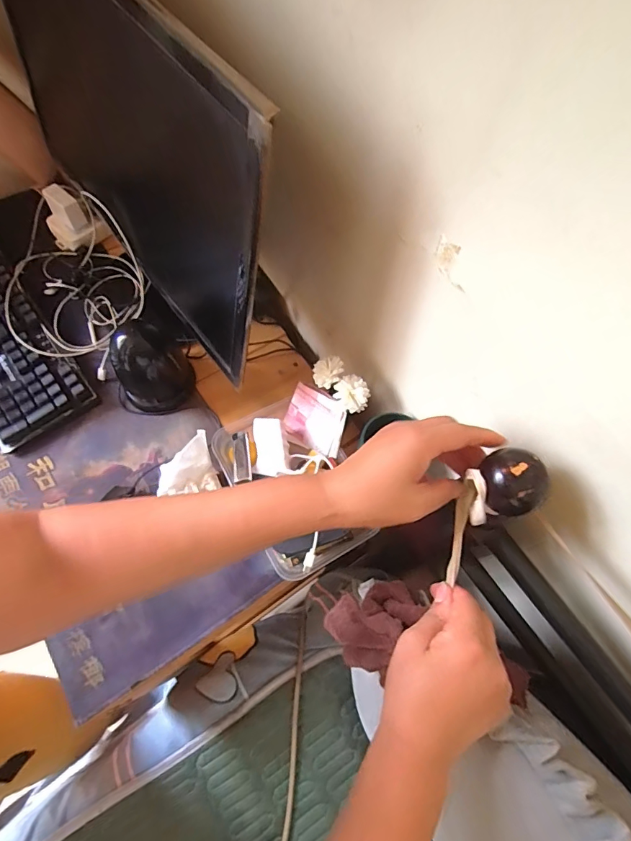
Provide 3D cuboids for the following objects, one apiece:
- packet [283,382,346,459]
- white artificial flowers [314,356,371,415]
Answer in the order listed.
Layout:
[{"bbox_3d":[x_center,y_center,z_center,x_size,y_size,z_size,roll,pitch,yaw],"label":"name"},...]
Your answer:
[{"bbox_3d":[-0.002,0.000,0.552,0.081,0.081,0.011,25,31,23],"label":"packet"},{"bbox_3d":[0.031,-0.043,0.510,0.074,0.020,0.036,40,70,14],"label":"white artificial flowers"}]

